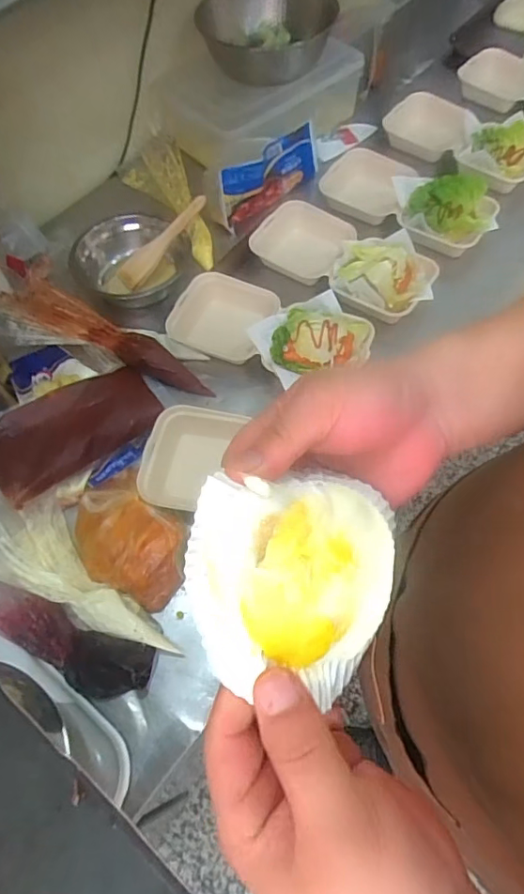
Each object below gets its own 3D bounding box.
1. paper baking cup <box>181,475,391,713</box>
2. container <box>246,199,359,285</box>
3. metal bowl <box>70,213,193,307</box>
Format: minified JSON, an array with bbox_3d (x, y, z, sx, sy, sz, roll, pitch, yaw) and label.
[{"bbox_3d":[0.013,0.054,0.250,0.097,0.055,0.109,5,62,6],"label":"paper baking cup"},{"bbox_3d":[0.069,-0.359,0.916,0.144,0.049,0.155,25,66,16],"label":"container"},{"bbox_3d":[-0.217,-0.319,0.882,0.172,0.081,0.202,16,64,11],"label":"metal bowl"}]

